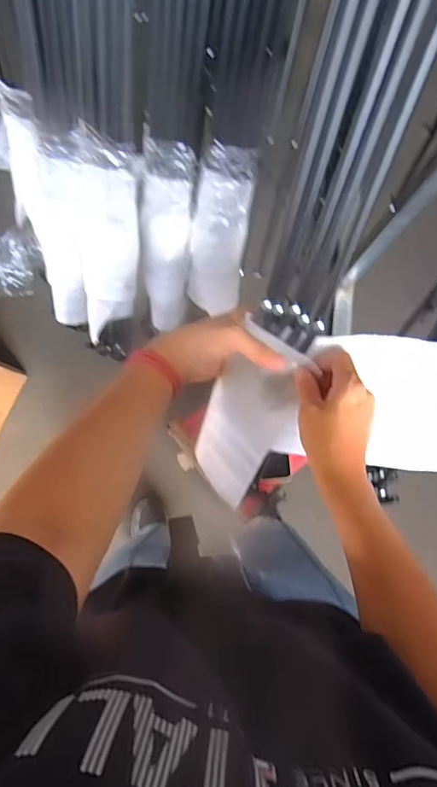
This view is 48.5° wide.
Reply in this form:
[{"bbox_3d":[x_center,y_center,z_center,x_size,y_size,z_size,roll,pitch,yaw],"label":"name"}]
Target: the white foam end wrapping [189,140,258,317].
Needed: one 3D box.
[{"bbox_3d":[0.001,-0.178,0.544,0.061,0.193,0.032,6,47,-3],"label":"white foam end wrapping"}]

